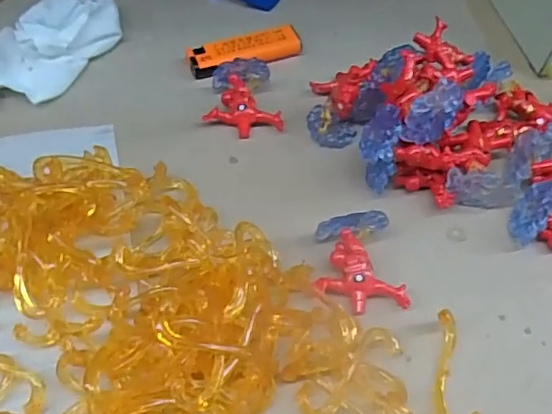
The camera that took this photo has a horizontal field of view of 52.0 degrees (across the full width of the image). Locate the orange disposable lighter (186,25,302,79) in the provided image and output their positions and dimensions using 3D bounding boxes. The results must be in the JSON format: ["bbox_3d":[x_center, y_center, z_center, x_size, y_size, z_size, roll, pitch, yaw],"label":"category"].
[{"bbox_3d":[-0.022,-0.110,0.401,0.081,0.017,0.022,-17,57,-14],"label":"orange disposable lighter"}]

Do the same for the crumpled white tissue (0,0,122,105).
[{"bbox_3d":[-0.153,-0.115,0.385,0.064,0.027,0.103,14,55,7],"label":"crumpled white tissue"}]

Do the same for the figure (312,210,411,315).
[{"bbox_3d":[0.045,0.028,0.294,0.047,0.027,0.046,4,55,0],"label":"figure"}]

